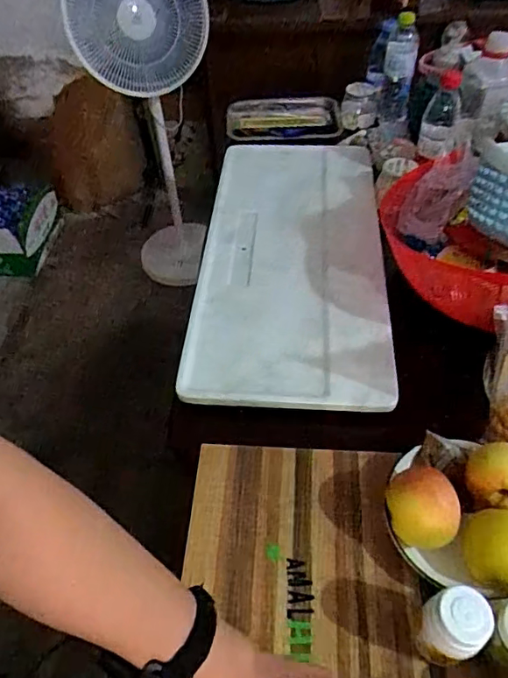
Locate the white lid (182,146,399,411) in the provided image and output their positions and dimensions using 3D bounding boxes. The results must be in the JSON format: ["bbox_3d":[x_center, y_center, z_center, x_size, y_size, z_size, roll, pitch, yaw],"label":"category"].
[{"bbox_3d":[0.059,-0.158,0.881,0.297,0.025,0.616,2,51,4],"label":"white lid"}]

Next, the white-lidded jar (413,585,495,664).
[{"bbox_3d":[0.177,0.264,0.479,0.049,0.094,0.051,-1,50,2],"label":"white-lidded jar"}]

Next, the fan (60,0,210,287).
[{"bbox_3d":[-0.320,-0.697,1.717,0.373,1.030,0.499,-14,51,-8],"label":"fan"}]

